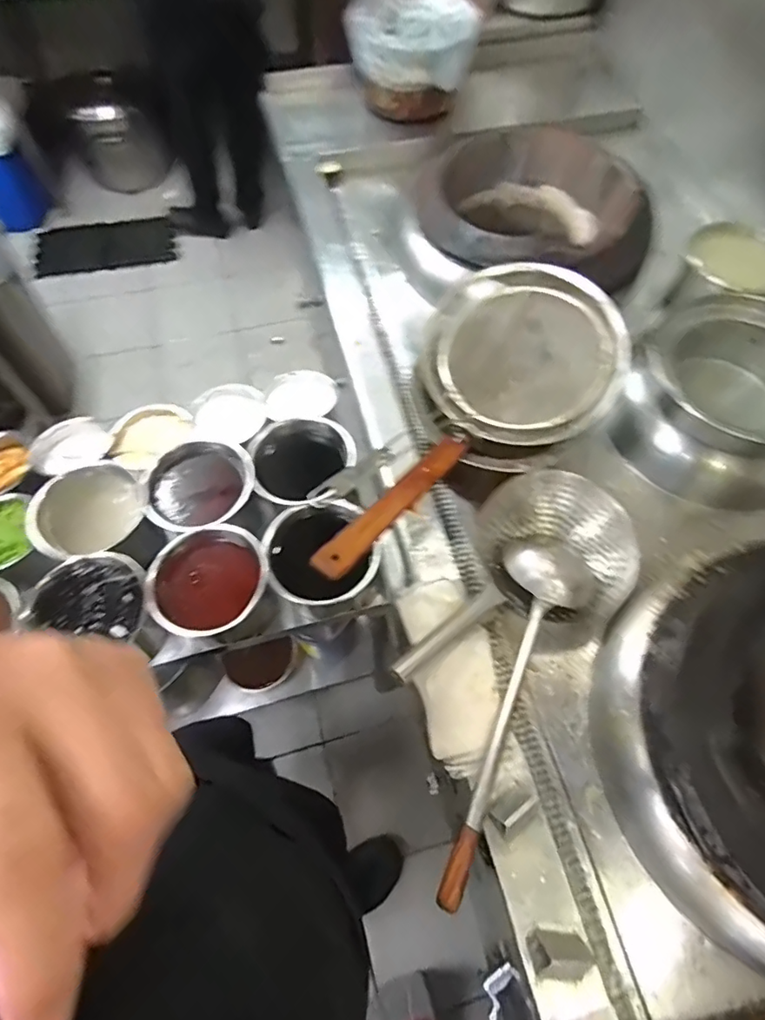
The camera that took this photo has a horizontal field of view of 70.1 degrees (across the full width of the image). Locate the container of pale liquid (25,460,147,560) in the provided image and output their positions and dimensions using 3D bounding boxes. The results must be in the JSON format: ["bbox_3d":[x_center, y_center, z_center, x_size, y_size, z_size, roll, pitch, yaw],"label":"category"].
[{"bbox_3d":[-0.436,0.013,0.842,0.158,0.112,0.161,1,63,-2],"label":"container of pale liquid"}]

